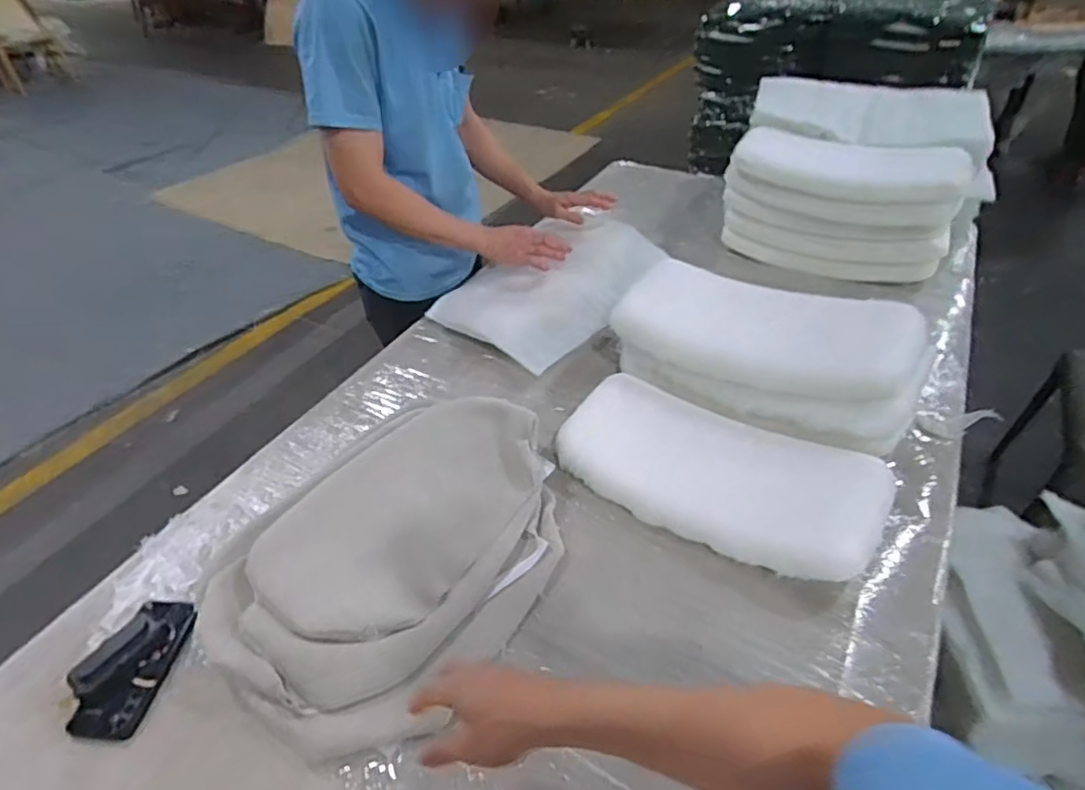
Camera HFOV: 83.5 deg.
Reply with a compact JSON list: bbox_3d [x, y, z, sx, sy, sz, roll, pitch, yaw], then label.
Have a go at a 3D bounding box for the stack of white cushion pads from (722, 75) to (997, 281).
[{"bbox_3d":[0.738,-0.520,1.436,0.523,0.279,0.448,19,46,23],"label":"stack of white cushion pads"}]

